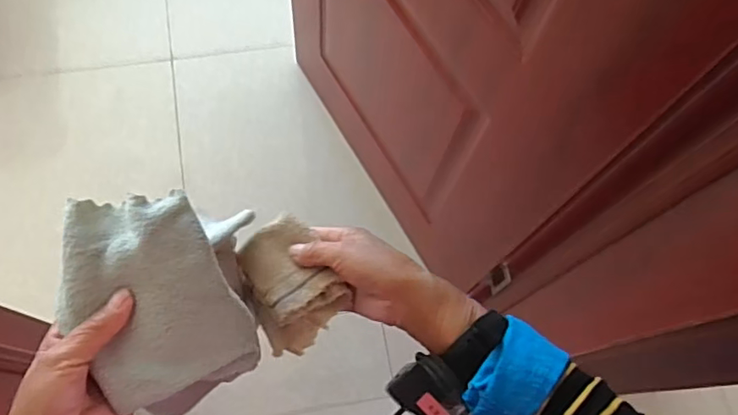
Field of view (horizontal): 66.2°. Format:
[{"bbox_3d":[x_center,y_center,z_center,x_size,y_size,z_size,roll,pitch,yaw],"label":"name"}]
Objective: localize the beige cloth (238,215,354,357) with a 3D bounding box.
[{"bbox_3d":[-0.070,0.065,0.486,0.074,0.034,0.103,-31,72,-12],"label":"beige cloth"}]

